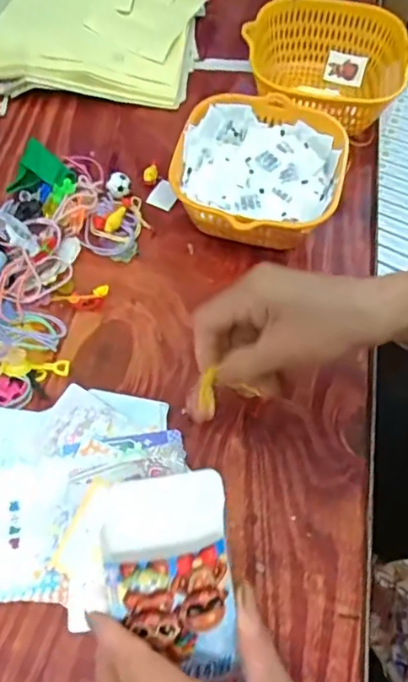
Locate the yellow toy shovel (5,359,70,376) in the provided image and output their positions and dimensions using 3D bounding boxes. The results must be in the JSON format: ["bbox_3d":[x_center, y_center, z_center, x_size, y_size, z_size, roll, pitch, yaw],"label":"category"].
[{"bbox_3d":[-0.125,0.020,0.412,0.046,0.005,0.013,2,62,-19],"label":"yellow toy shovel"}]

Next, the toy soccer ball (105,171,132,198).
[{"bbox_3d":[-0.076,-0.139,0.491,0.022,0.017,0.019,-9,64,-7],"label":"toy soccer ball"}]

